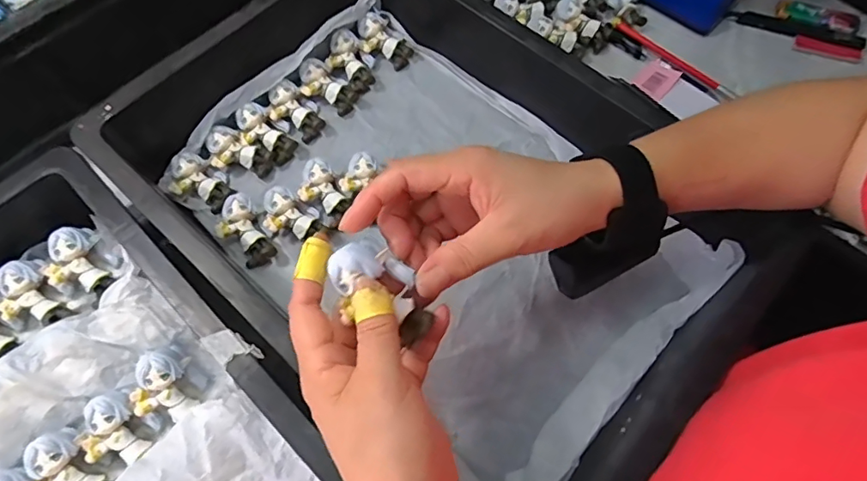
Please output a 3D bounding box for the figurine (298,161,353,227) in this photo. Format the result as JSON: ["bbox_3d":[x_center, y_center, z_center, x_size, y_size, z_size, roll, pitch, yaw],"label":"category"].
[{"bbox_3d":[-0.093,-0.040,0.431,0.034,0.021,0.053,-32,71,-14],"label":"figurine"}]

